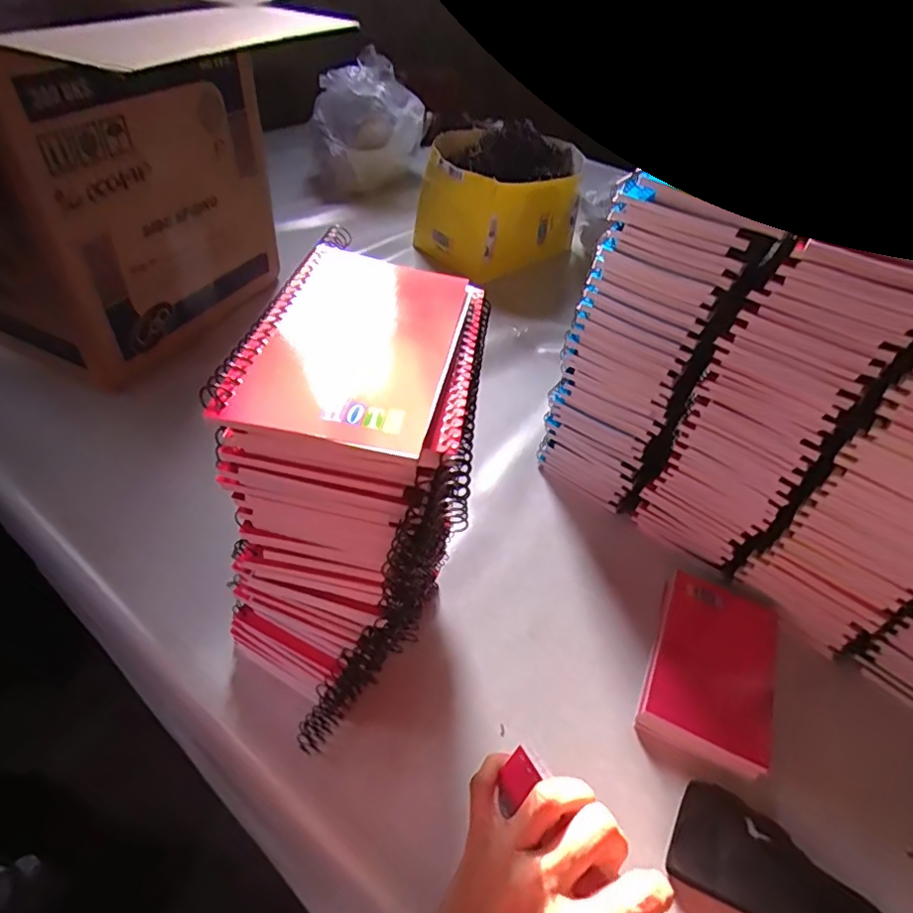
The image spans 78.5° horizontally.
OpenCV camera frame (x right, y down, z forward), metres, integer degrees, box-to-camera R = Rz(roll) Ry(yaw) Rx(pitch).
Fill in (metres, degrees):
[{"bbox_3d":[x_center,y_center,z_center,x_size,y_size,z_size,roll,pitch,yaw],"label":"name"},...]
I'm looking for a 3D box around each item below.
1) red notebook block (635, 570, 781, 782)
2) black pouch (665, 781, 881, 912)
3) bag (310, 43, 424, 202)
[{"bbox_3d":[0.189,0.158,0.418,0.083,0.028,0.137,22,47,15],"label":"red notebook block"},{"bbox_3d":[0.191,0.251,0.330,0.120,0.020,0.057,26,48,19],"label":"black pouch"},{"bbox_3d":[-0.157,-0.560,0.966,0.193,0.193,0.130,2,45,-4],"label":"bag"}]

